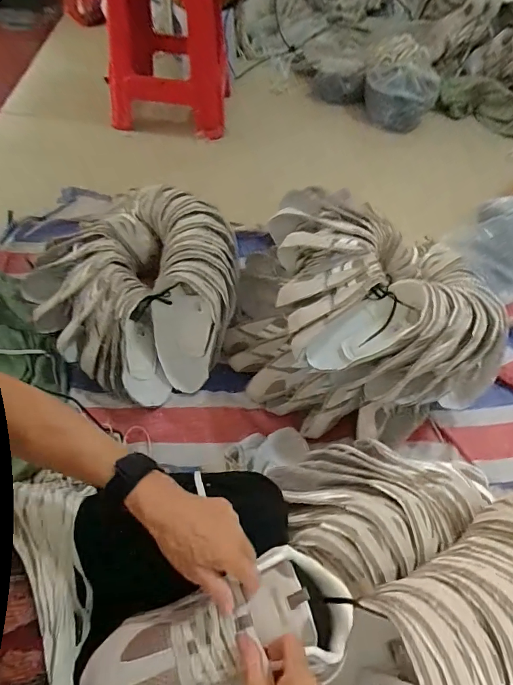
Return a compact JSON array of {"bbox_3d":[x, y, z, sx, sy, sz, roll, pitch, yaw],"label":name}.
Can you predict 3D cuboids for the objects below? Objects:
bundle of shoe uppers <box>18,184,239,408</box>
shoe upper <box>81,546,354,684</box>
[{"bbox_3d":[-0.274,-0.140,0.969,0.471,0.183,0.458,3,55,-4],"label":"bundle of shoe uppers"},{"bbox_3d":[-0.024,0.287,0.394,0.251,0.057,0.114,-11,57,-20],"label":"shoe upper"}]

